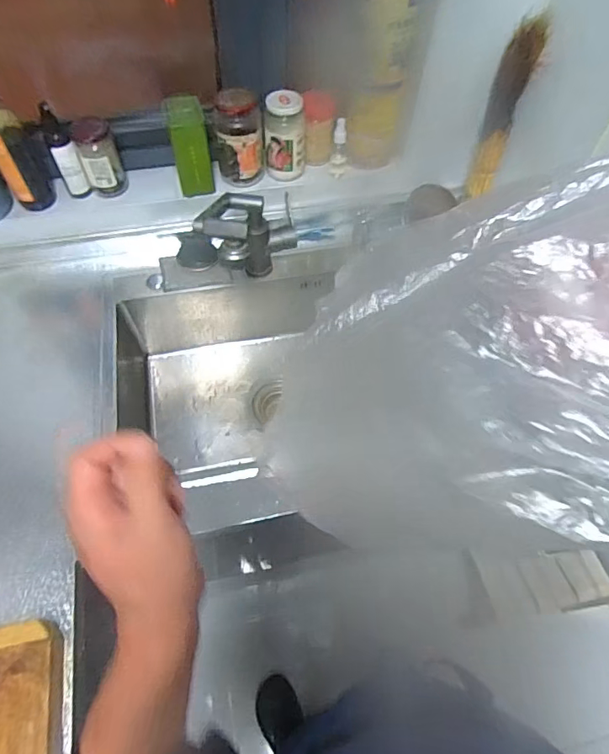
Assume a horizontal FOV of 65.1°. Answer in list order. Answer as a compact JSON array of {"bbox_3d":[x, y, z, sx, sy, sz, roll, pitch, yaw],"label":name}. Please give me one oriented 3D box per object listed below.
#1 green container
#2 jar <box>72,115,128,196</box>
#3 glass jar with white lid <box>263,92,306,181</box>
[{"bbox_3d":[-0.202,-0.411,0.853,0.069,0.155,0.082,-11,60,-8],"label":"green container"},{"bbox_3d":[-0.362,-0.388,0.857,0.064,0.132,0.060,1,59,-1],"label":"jar"},{"bbox_3d":[-0.035,-0.440,0.880,0.072,0.133,0.078,1,59,-1],"label":"glass jar with white lid"}]

